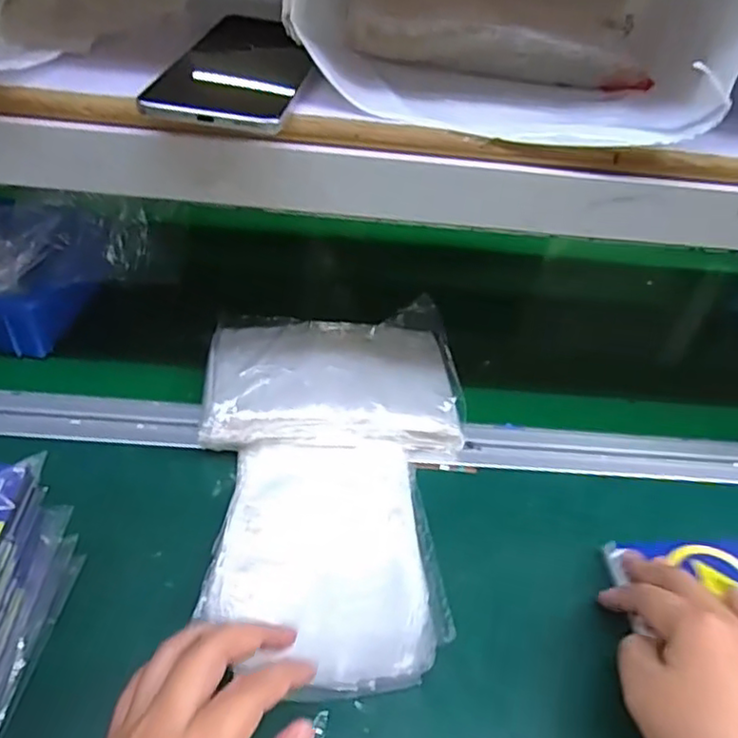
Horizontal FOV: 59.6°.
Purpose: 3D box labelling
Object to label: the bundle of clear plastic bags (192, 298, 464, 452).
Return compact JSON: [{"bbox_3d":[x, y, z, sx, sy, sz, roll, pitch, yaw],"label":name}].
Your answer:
[{"bbox_3d":[-0.026,0.003,0.498,0.186,0.032,0.129,-1,45,-7],"label":"bundle of clear plastic bags"}]

